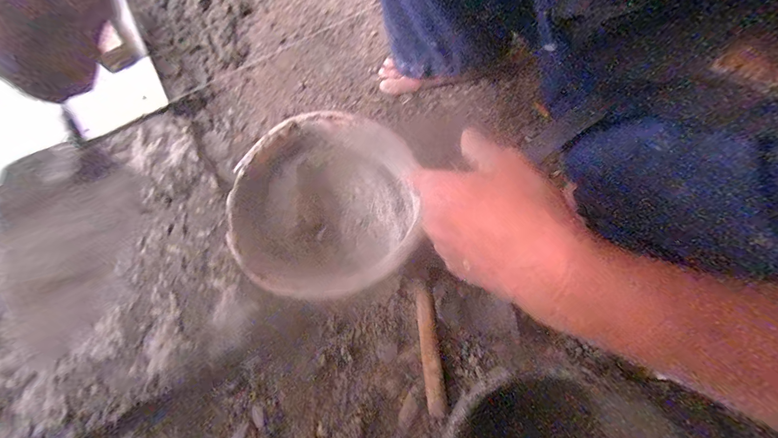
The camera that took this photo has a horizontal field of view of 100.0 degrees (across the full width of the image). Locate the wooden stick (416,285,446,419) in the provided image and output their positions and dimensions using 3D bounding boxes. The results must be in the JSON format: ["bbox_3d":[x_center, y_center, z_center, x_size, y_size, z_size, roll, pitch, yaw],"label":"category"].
[{"bbox_3d":[0.063,0.202,0.503,0.026,0.017,0.189,-6,77,-2],"label":"wooden stick"}]

